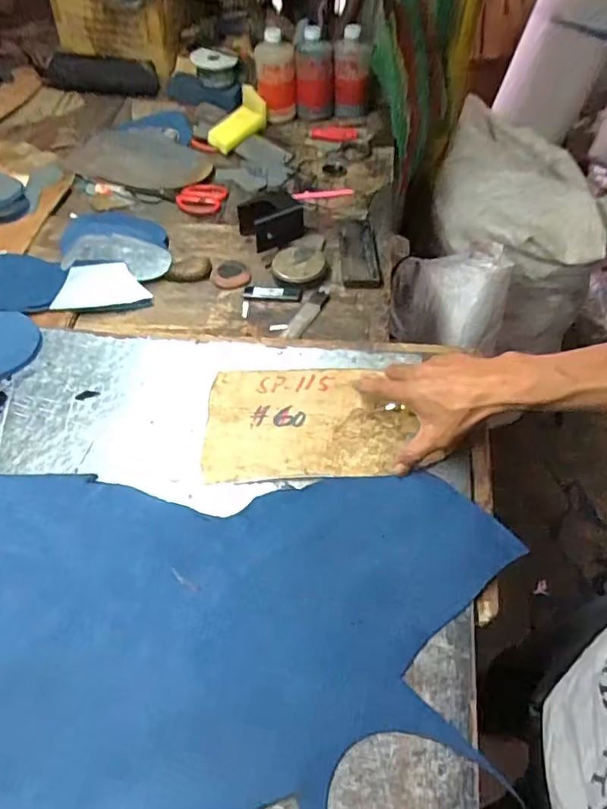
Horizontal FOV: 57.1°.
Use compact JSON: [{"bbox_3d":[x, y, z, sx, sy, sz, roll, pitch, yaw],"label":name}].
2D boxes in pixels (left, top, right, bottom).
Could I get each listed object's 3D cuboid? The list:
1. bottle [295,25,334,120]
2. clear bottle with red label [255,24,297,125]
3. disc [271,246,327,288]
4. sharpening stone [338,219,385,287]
[{"bbox_3d":[0.023,-0.646,1.087,0.071,0.143,0.056,5,53,2],"label":"bottle"},{"bbox_3d":[-0.052,-0.632,1.076,0.077,0.140,0.072,-3,53,-4],"label":"clear bottle with red label"},{"bbox_3d":[-0.005,-0.201,0.804,0.074,0.018,0.077,-1,52,1],"label":"disc"},{"bbox_3d":[0.080,-0.234,0.834,0.054,0.017,0.166,-4,52,-1],"label":"sharpening stone"}]

